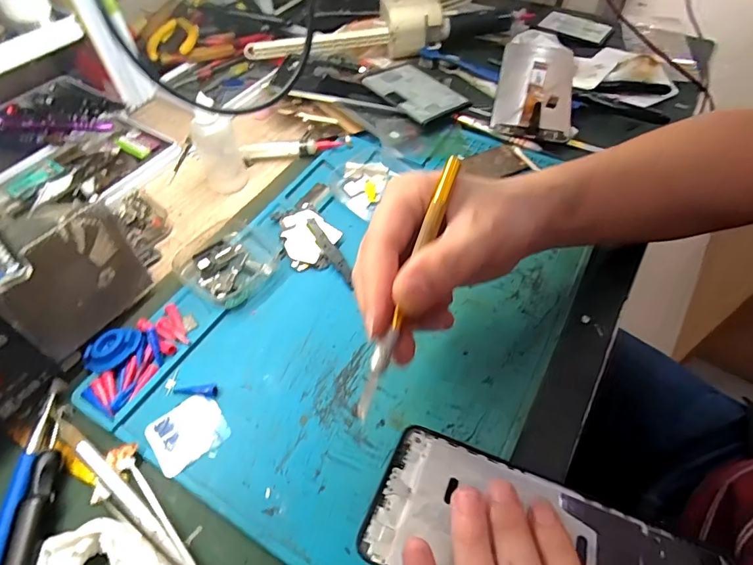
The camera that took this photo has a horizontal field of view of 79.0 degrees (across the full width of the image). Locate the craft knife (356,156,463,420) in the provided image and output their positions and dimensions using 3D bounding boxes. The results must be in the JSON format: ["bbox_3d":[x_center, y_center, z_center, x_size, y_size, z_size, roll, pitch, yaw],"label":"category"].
[{"bbox_3d":[0.017,-0.004,0.208,0.007,0.008,0.134,17,69,12],"label":"craft knife"}]

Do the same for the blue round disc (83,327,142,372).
[{"bbox_3d":[-0.171,0.042,0.296,0.027,0.005,0.035,36,61,23],"label":"blue round disc"}]

